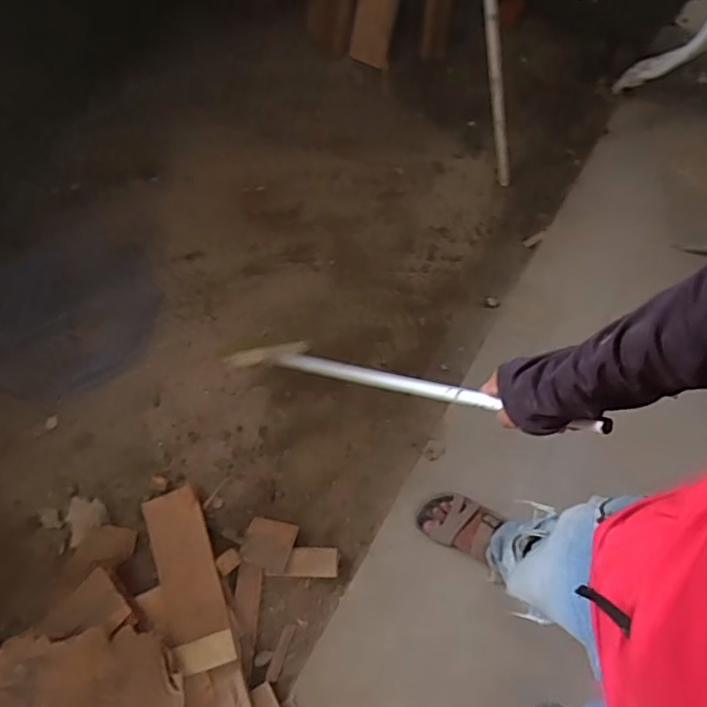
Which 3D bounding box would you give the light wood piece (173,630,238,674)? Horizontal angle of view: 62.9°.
[{"bbox_3d":[-0.275,0.560,1.081,0.103,0.011,0.057,-13,57,-15],"label":"light wood piece"}]

